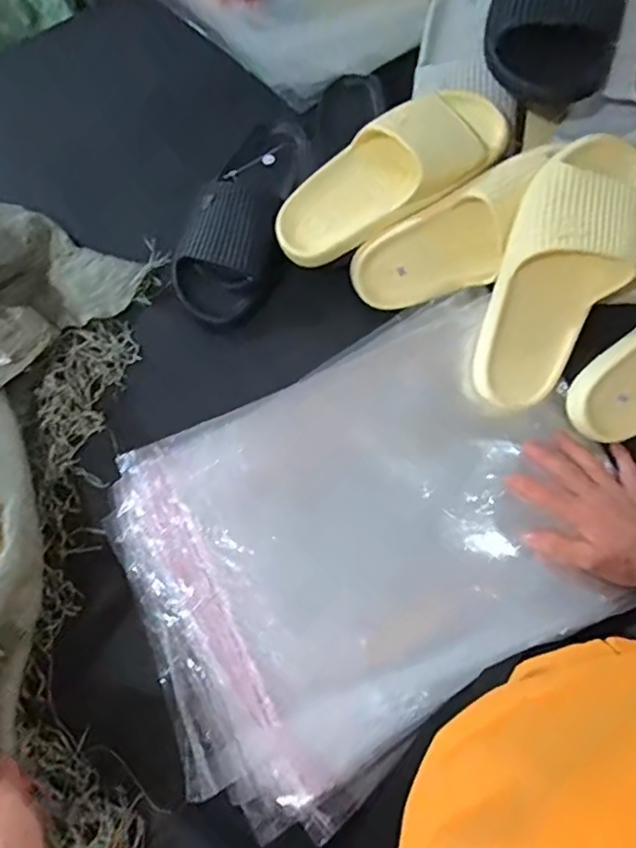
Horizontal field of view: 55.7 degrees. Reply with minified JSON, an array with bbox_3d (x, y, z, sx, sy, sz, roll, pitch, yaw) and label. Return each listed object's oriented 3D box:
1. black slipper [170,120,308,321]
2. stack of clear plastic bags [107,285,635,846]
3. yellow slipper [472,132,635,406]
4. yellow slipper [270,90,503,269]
[{"bbox_3d":[-0.076,-0.238,0.657,0.119,0.065,0.270,16,70,9],"label":"black slipper"},{"bbox_3d":[0.045,0.094,0.516,0.398,0.045,0.312,-29,70,-8],"label":"stack of clear plastic bags"},{"bbox_3d":[0.217,-0.134,0.543,0.109,0.072,0.249,24,103,11],"label":"yellow slipper"},{"bbox_3d":[0.070,-0.246,0.585,0.247,0.062,0.091,-30,70,6],"label":"yellow slipper"}]

